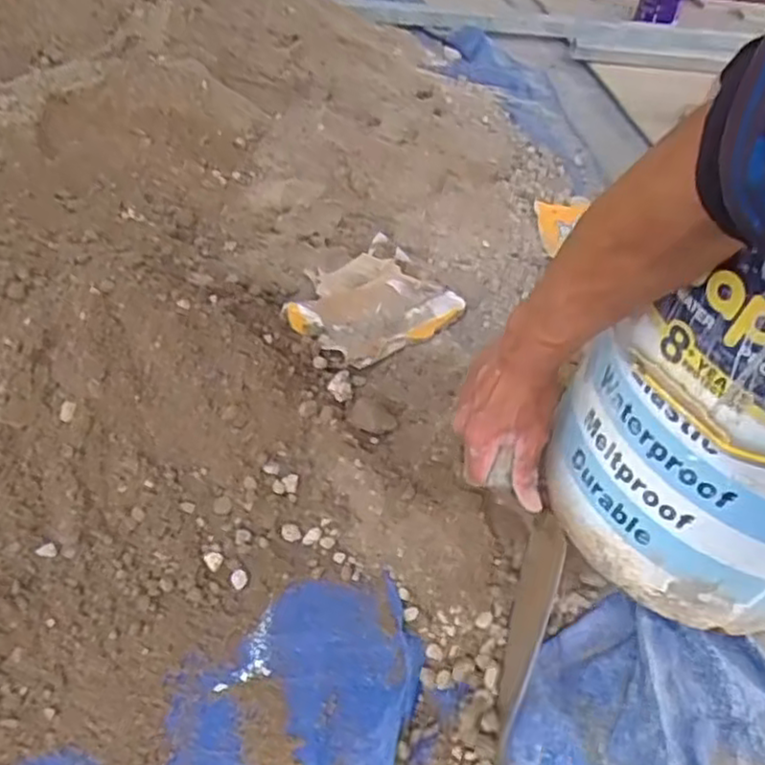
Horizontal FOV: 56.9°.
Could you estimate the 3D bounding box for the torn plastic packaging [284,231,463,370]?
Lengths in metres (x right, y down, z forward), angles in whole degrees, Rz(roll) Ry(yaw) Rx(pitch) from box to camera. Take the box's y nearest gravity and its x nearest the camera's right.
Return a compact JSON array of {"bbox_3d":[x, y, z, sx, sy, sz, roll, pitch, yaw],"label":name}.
[{"bbox_3d":[-0.017,-0.104,0.815,0.213,0.028,0.166,-29,53,-34],"label":"torn plastic packaging"}]

